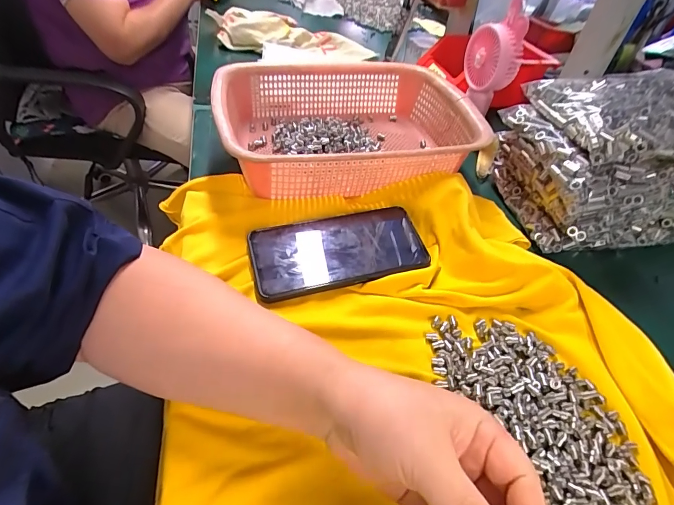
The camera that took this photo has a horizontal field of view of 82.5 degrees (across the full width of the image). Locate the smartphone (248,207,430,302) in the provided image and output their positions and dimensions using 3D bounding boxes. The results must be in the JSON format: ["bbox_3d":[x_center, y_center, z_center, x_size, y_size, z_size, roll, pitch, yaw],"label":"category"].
[{"bbox_3d":[0.002,-0.002,0.364,0.160,0.015,0.077,-10,50,-15],"label":"smartphone"}]

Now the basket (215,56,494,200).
[{"bbox_3d":[0.010,-0.152,0.463,0.287,0.074,0.214,-9,49,-15],"label":"basket"}]

